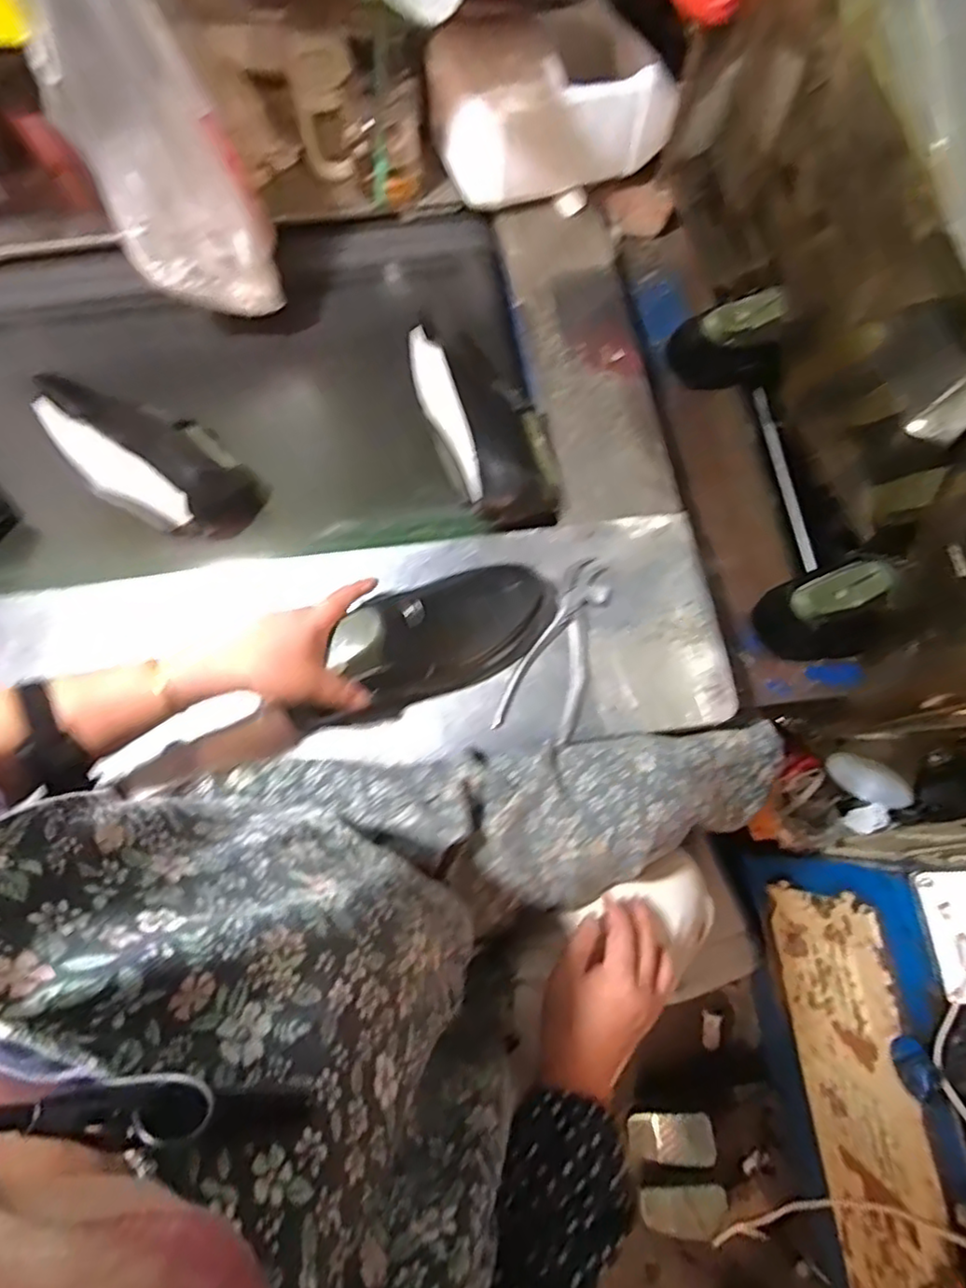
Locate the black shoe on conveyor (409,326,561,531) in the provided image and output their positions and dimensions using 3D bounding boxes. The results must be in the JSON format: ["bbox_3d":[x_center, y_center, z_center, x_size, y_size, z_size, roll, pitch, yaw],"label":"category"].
[{"bbox_3d":[0.002,-0.234,0.673,0.111,0.081,0.241,-25,76,-7],"label":"black shoe on conveyor"}]

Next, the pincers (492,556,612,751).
[{"bbox_3d":[0.076,0.004,0.631,0.069,0.016,0.188,19,75,5],"label":"pincers"}]

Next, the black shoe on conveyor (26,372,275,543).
[{"bbox_3d":[-0.365,-0.206,0.693,0.251,0.112,0.115,29,76,8],"label":"black shoe on conveyor"}]

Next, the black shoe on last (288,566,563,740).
[{"bbox_3d":[-0.052,-0.001,0.600,0.258,0.100,0.092,-25,76,-16],"label":"black shoe on last"}]

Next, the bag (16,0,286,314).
[{"bbox_3d":[-0.318,-0.507,0.580,0.144,0.353,0.174,-15,75,-5],"label":"bag"}]

